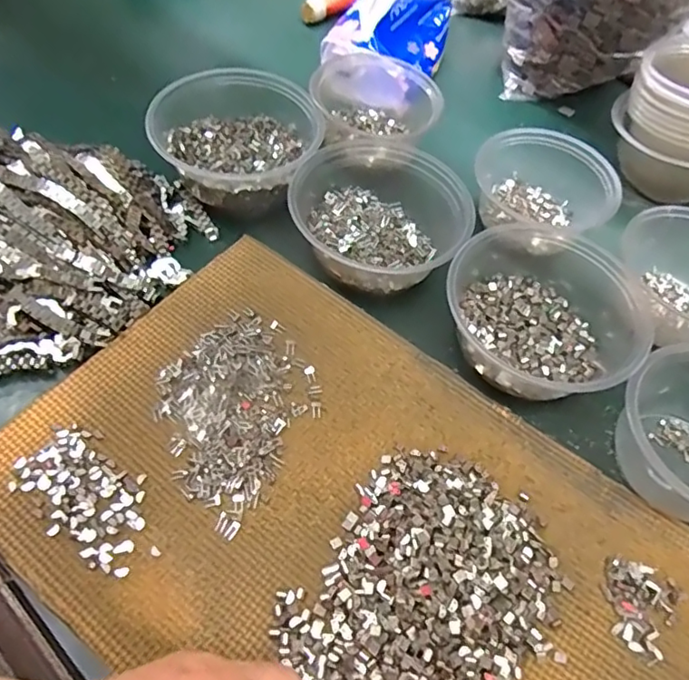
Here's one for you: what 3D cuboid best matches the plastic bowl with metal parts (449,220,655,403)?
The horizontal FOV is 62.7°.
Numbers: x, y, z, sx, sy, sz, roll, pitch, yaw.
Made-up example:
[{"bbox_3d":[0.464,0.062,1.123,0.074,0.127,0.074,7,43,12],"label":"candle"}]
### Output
[{"bbox_3d":[0.150,-0.025,0.403,0.146,0.045,0.135,3,55,-4],"label":"plastic bowl with metal parts"}]

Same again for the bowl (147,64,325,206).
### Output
[{"bbox_3d":[-0.088,-0.167,0.471,0.129,0.054,0.124,3,55,-4],"label":"bowl"}]

